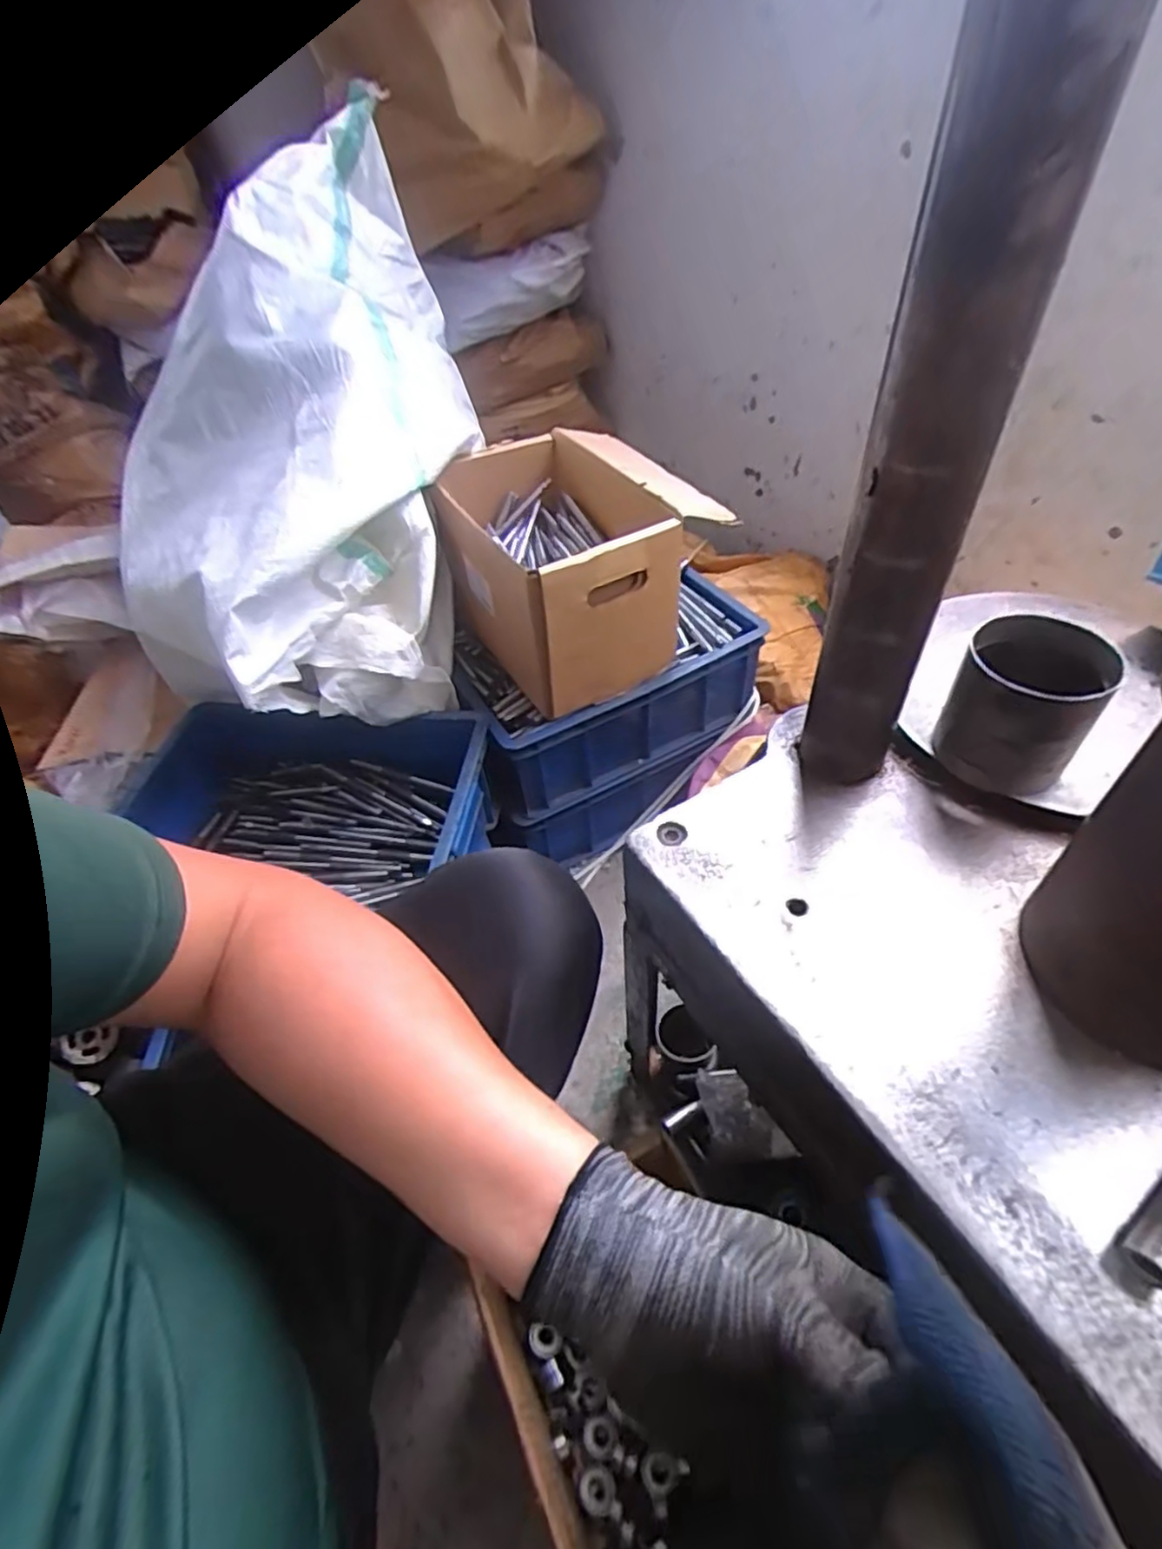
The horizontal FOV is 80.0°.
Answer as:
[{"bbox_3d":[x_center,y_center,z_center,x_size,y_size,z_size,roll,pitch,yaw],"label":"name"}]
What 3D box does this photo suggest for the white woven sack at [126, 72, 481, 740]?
[{"bbox_3d":[-0.357,-0.380,0.830,0.398,0.443,0.658,-4,47,2],"label":"white woven sack"}]

